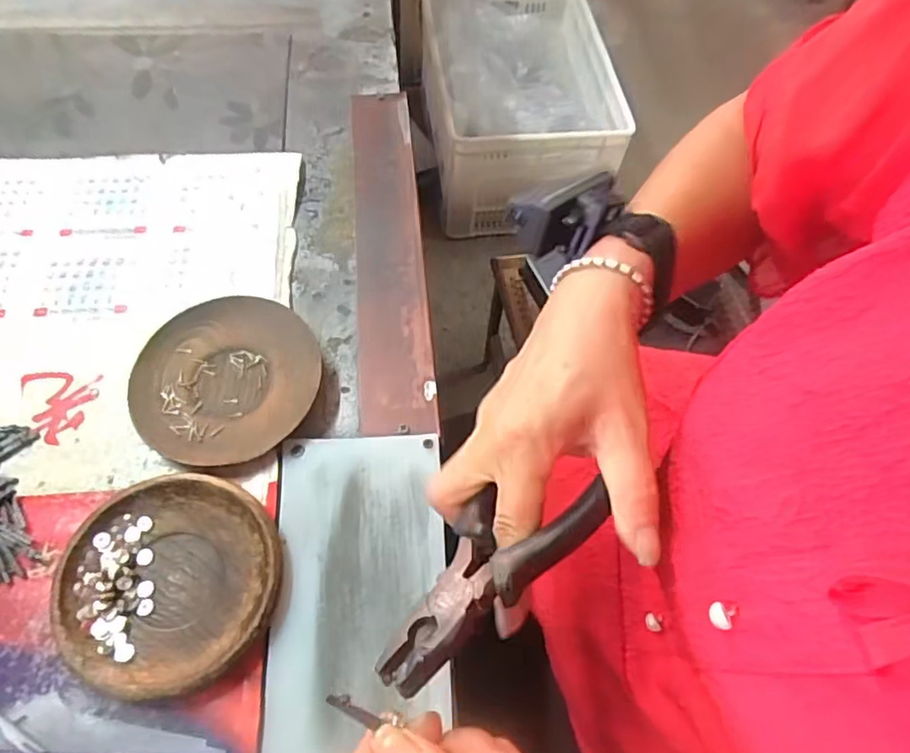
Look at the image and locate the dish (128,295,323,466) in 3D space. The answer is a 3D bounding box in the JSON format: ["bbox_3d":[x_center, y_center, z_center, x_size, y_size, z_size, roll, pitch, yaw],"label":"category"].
[{"bbox_3d":[-0.143,0.001,0.388,0.115,0.017,0.109,1,61,-2],"label":"dish"}]

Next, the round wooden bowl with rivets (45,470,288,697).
[{"bbox_3d":[-0.151,0.108,0.327,0.112,0.019,0.108,1,61,-2],"label":"round wooden bowl with rivets"}]

